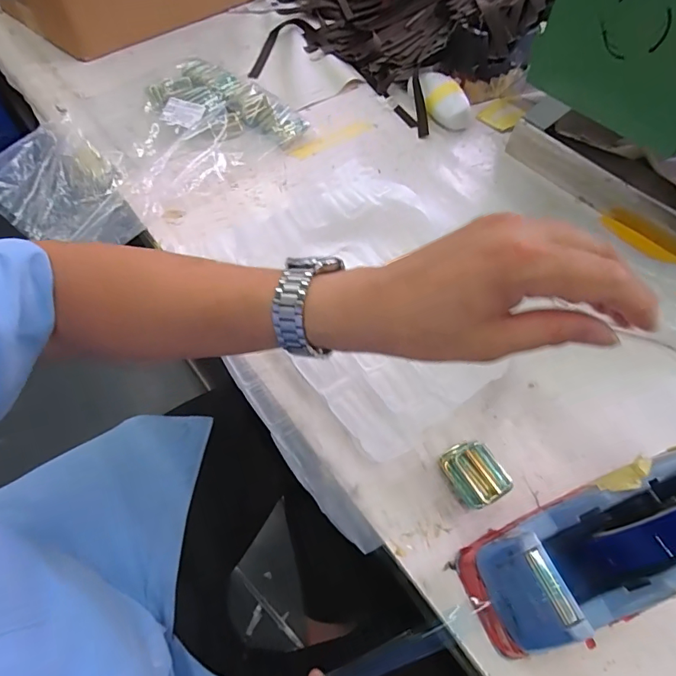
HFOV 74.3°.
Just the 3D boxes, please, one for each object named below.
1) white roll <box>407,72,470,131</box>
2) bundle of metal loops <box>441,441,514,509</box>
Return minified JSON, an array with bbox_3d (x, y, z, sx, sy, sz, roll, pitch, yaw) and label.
[{"bbox_3d":[0.151,-0.361,0.671,0.057,0.042,0.115,-17,60,-13],"label":"white roll"},{"bbox_3d":[0.108,0.109,0.358,0.035,0.032,0.051,-27,63,-18],"label":"bundle of metal loops"}]

